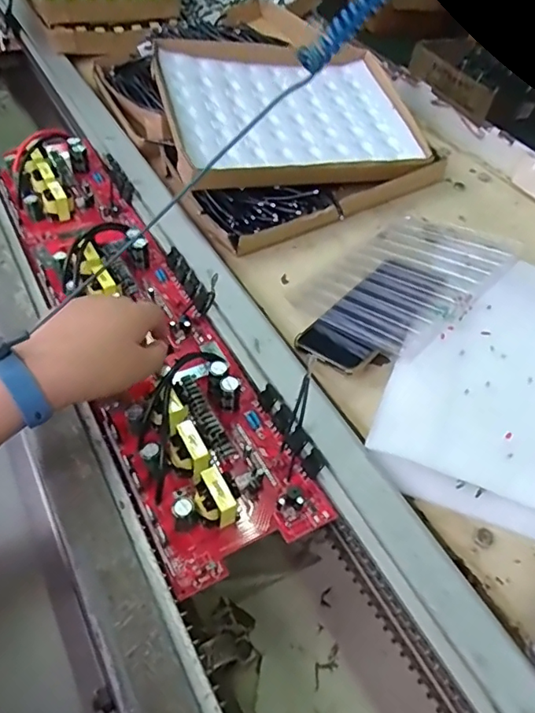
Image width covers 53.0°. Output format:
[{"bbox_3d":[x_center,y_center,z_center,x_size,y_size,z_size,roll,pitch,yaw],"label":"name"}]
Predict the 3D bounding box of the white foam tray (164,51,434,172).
[{"bbox_3d":[0.030,-0.309,0.679,0.285,0.024,0.229,-8,60,-17],"label":"white foam tray"}]

